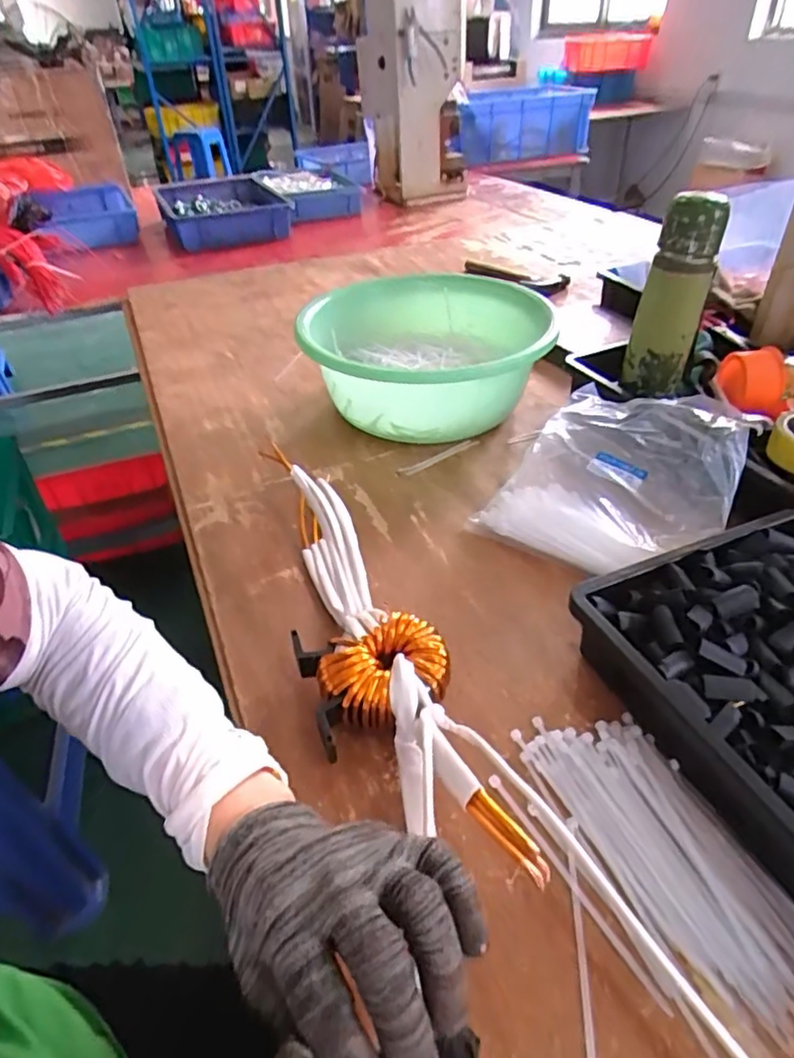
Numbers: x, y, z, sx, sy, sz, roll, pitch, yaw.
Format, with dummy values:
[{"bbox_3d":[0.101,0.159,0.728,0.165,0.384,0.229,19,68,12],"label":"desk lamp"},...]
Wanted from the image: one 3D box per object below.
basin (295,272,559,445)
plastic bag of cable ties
[{"bbox_3d":[0.035,-0.214,0.787,0.287,0.125,0.305,-2,39,2],"label":"basin"},{"bbox_3d":[0.216,-0.053,0.602,0.197,0.083,0.215,24,46,30],"label":"plastic bag of cable ties"}]

